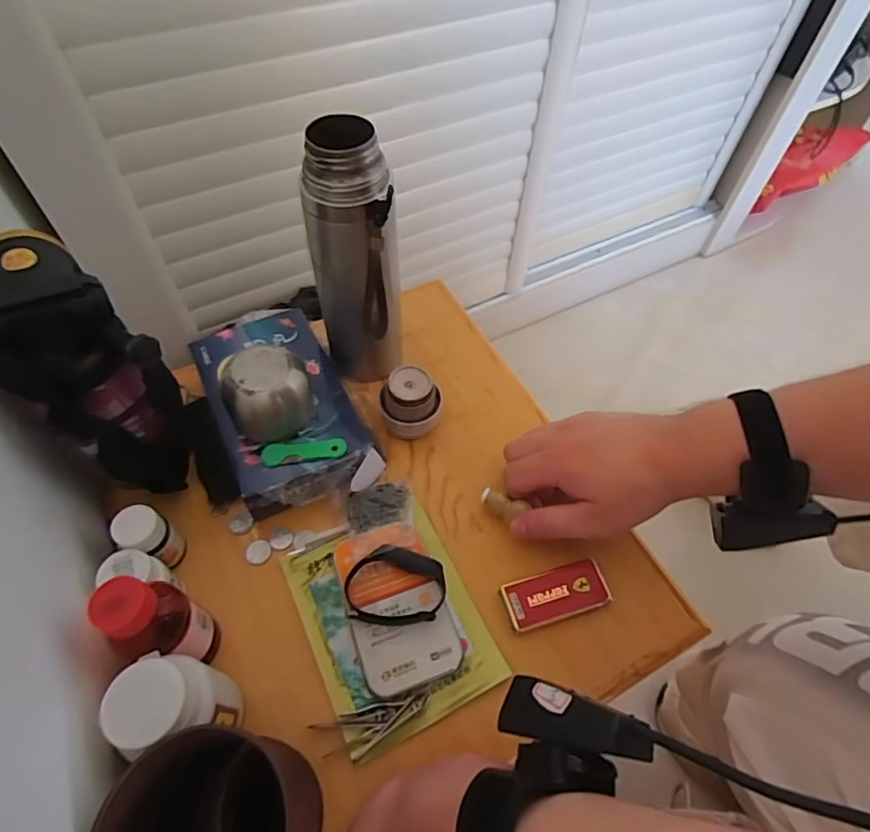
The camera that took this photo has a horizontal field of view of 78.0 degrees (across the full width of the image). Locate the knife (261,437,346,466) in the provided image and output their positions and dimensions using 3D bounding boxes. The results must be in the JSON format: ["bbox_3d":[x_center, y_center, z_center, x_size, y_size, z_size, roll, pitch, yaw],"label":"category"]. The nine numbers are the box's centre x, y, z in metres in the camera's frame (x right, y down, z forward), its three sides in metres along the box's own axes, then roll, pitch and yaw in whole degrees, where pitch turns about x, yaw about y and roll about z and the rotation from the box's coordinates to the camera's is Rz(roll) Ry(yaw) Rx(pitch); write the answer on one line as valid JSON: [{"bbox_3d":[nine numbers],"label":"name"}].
[{"bbox_3d":[-0.097,0.025,0.401,0.061,0.004,0.017,-6,56,-8],"label":"knife"}]

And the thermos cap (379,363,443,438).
[{"bbox_3d":[-0.020,-0.012,0.452,0.052,0.050,0.048,0,56,-3],"label":"thermos cap"}]

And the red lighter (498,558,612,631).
[{"bbox_3d":[0.087,0.128,0.388,0.076,0.013,0.036,-12,57,-11],"label":"red lighter"}]

